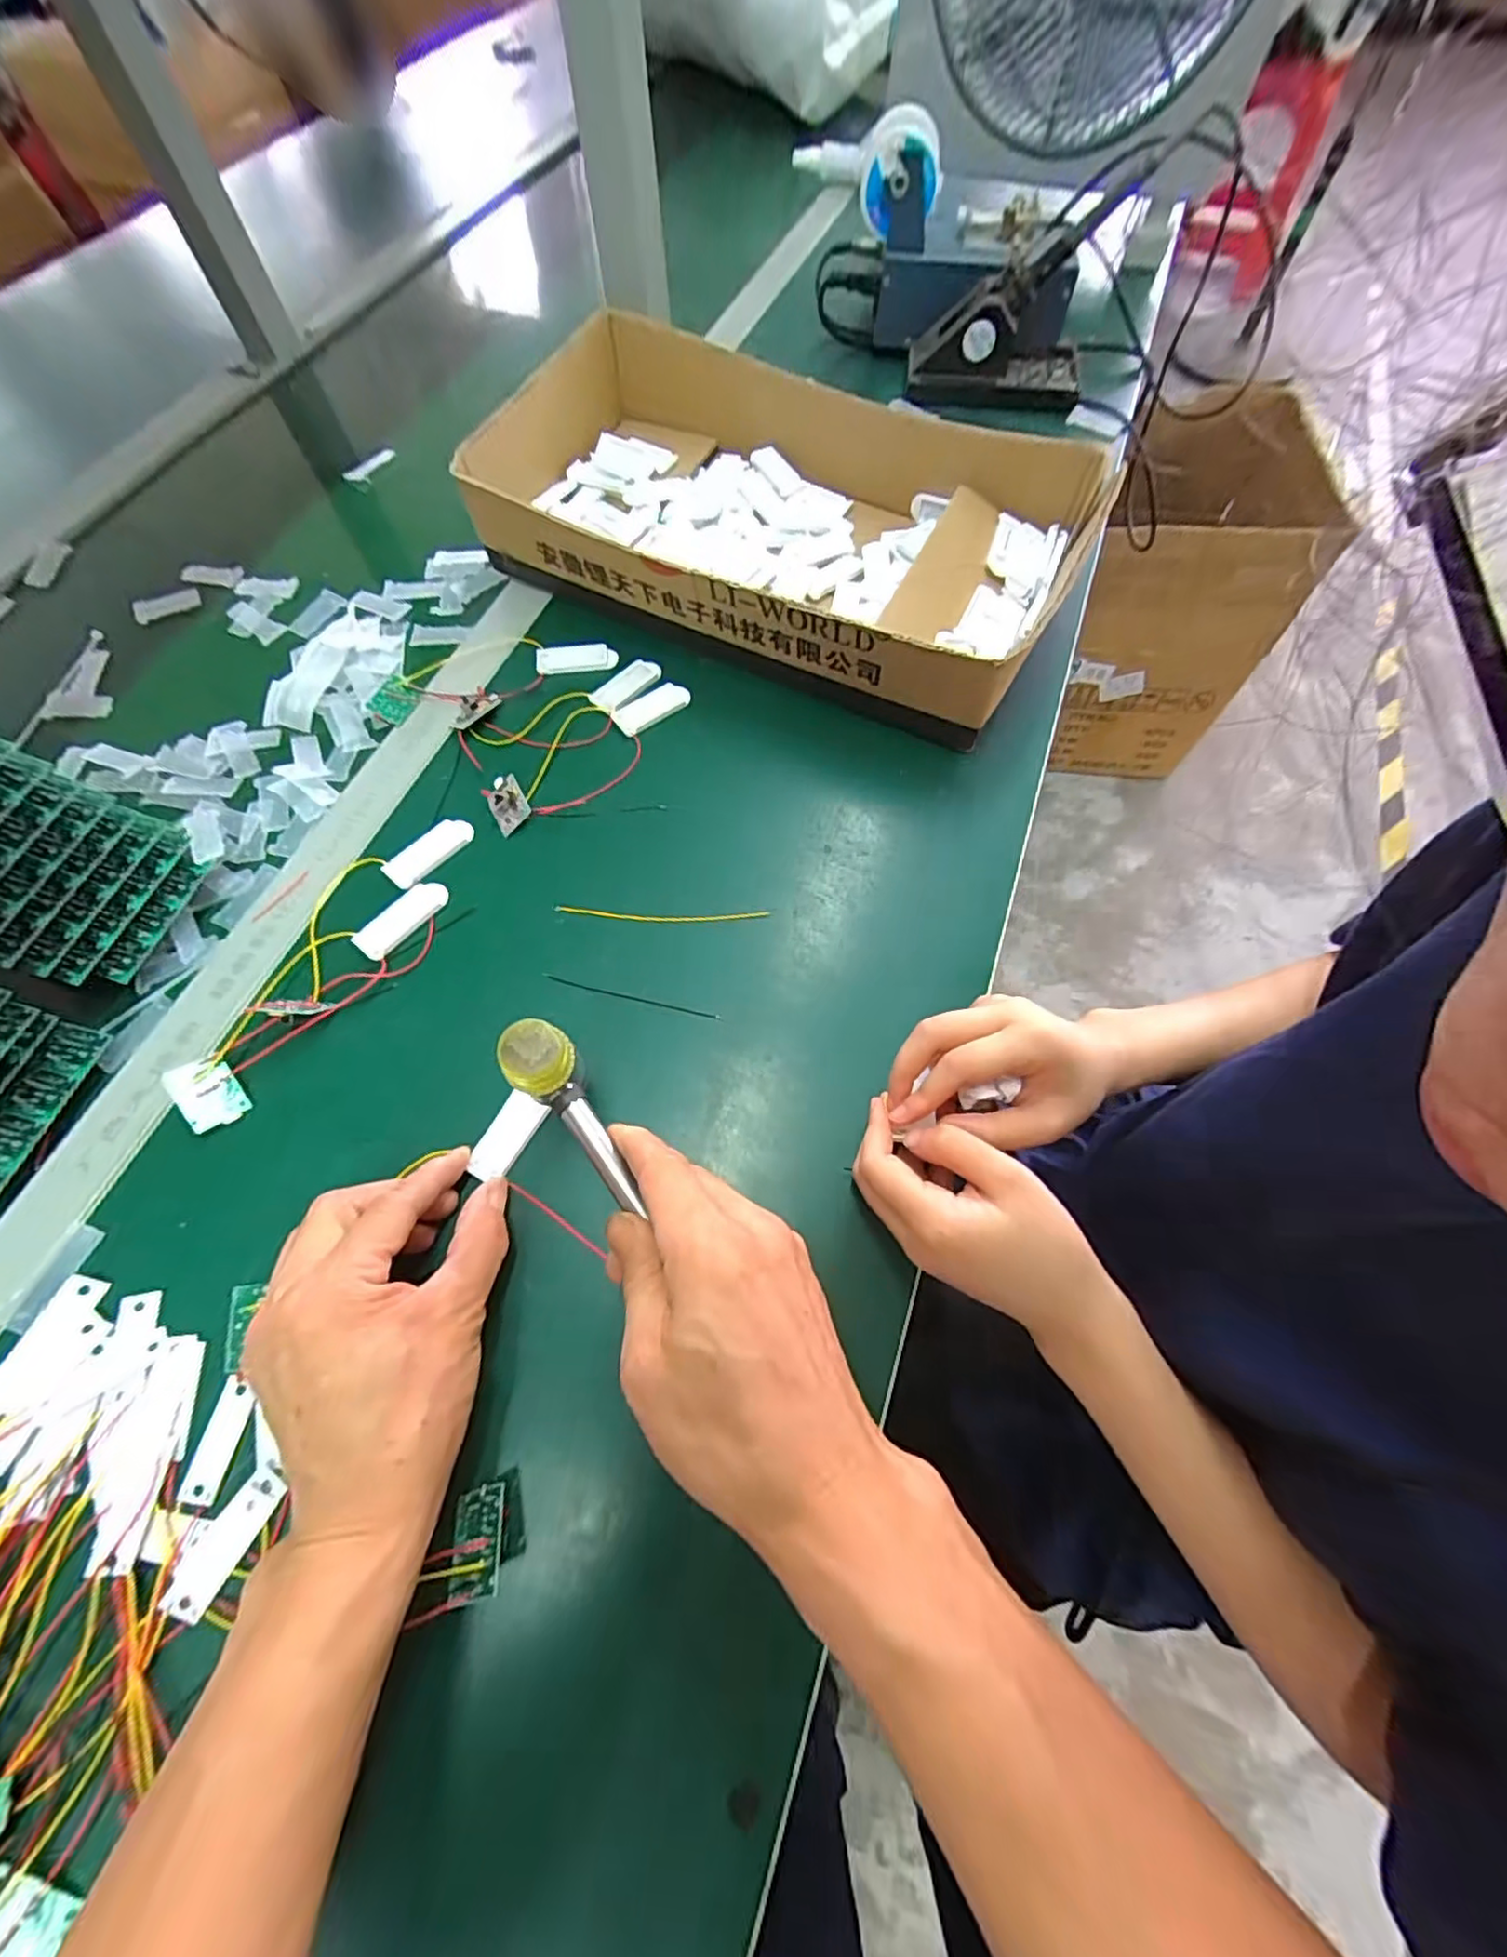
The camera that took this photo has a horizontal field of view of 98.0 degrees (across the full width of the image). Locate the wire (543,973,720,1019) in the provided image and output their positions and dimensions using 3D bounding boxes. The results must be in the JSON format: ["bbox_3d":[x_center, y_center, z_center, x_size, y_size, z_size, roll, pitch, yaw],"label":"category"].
[{"bbox_3d":[-0.071,0.011,0.380,0.105,0.004,0.004,12,66,7],"label":"wire"}]

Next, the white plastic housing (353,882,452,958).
[{"bbox_3d":[-0.212,-0.037,0.396,0.023,0.007,0.058,34,70,16],"label":"white plastic housing"}]

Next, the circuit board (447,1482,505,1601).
[{"bbox_3d":[-0.113,0.230,0.268,0.021,0.005,0.036,-21,43,5],"label":"circuit board"}]

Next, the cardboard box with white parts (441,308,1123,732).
[{"bbox_3d":[0.019,-0.347,0.494,0.415,0.096,0.256,23,67,12],"label":"cardboard box with white parts"}]

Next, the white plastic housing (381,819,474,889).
[{"bbox_3d":[-0.206,-0.081,0.416,0.027,0.008,0.057,36,70,16],"label":"white plastic housing"}]

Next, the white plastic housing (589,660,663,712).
[{"bbox_3d":[-0.092,-0.214,0.476,0.027,0.005,0.056,38,71,17],"label":"white plastic housing"}]

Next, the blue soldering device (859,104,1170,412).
[{"bbox_3d":[0.208,-0.649,0.595,0.218,0.139,0.143,8,65,5],"label":"blue soldering device"}]

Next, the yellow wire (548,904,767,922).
[{"bbox_3d":[-0.056,-0.039,0.399,0.129,0.004,0.008,2,73,1],"label":"yellow wire"}]

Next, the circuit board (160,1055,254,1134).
[{"bbox_3d":[-0.286,0.060,0.344,0.027,0.004,0.037,-33,95,-30],"label":"circuit board"}]

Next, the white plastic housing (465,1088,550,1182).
[{"bbox_3d":[-0.130,0.082,0.344,0.022,0.004,0.046,24,68,12],"label":"white plastic housing"}]

